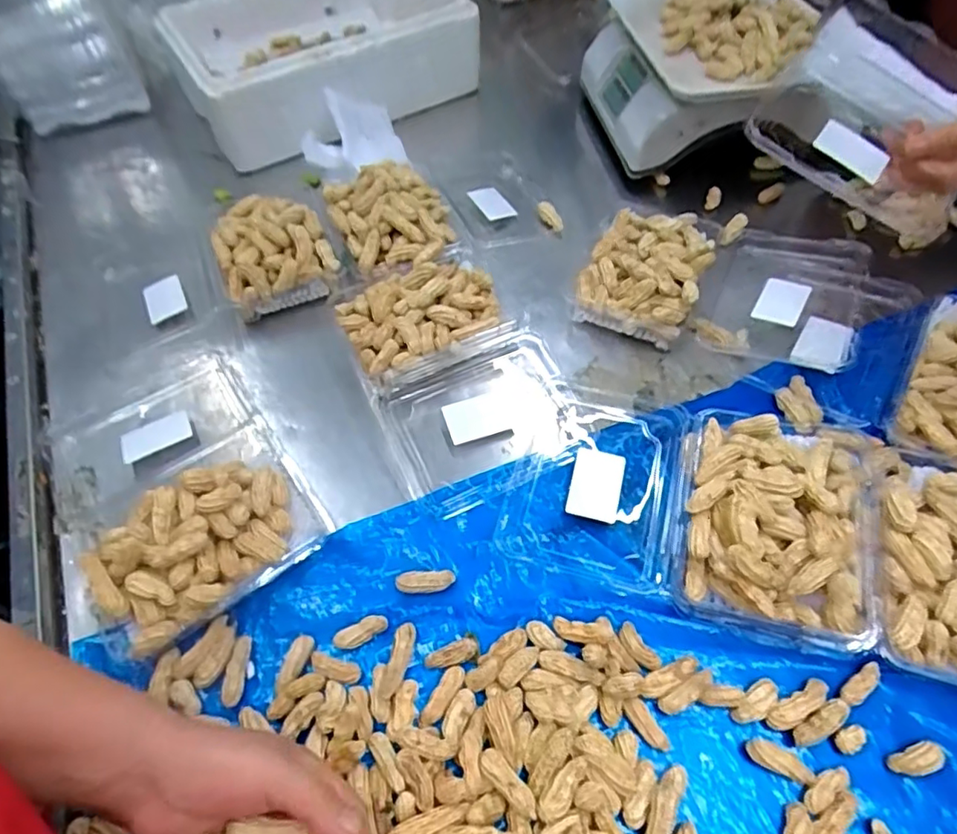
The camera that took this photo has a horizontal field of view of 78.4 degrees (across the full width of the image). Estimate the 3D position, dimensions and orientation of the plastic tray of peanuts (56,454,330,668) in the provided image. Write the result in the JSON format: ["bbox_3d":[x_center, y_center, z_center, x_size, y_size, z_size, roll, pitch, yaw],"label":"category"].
[{"bbox_3d":[-0.224,0.098,0.456,0.181,0.052,0.128,-24,59,-13],"label":"plastic tray of peanuts"}]

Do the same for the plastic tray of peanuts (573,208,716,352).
[{"bbox_3d":[0.175,-0.157,0.609,0.119,0.052,0.168,22,60,16],"label":"plastic tray of peanuts"}]

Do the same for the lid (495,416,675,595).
[{"bbox_3d":[0.094,0.059,0.489,0.121,0.021,0.149,14,58,12],"label":"lid"}]

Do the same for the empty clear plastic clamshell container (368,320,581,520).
[{"bbox_3d":[0.003,-0.001,0.519,0.165,0.033,0.139,-22,58,-12],"label":"empty clear plastic clamshell container"}]

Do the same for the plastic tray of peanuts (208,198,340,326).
[{"bbox_3d":[-0.226,-0.190,0.645,0.118,0.046,0.152,-18,57,-10],"label":"plastic tray of peanuts"}]

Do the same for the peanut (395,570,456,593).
[{"bbox_3d":[-0.041,0.127,0.451,0.044,0.013,0.017,-1,56,2],"label":"peanut"}]

